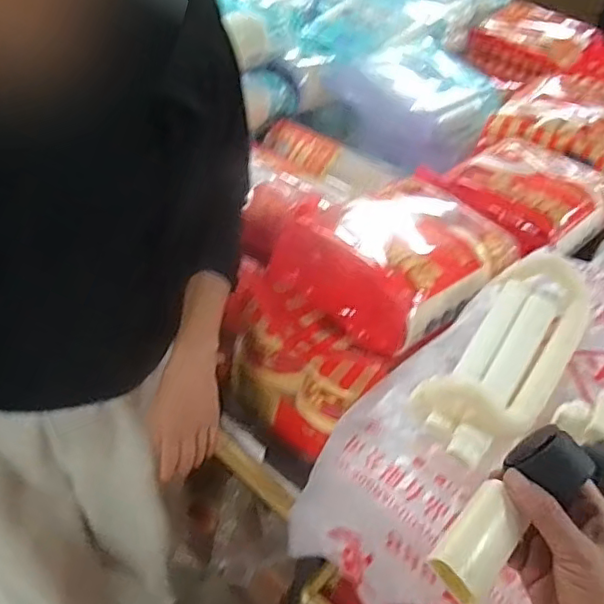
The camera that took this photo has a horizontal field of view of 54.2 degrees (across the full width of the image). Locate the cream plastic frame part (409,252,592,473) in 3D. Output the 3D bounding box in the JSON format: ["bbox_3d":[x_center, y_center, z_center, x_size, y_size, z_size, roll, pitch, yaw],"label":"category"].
[{"bbox_3d":[0.236,0.058,0.664,0.123,0.042,0.317,29,51,22],"label":"cream plastic frame part"}]

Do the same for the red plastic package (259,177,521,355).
[{"bbox_3d":[0.132,-0.072,0.847,0.265,0.117,0.264,32,53,24],"label":"red plastic package"}]

